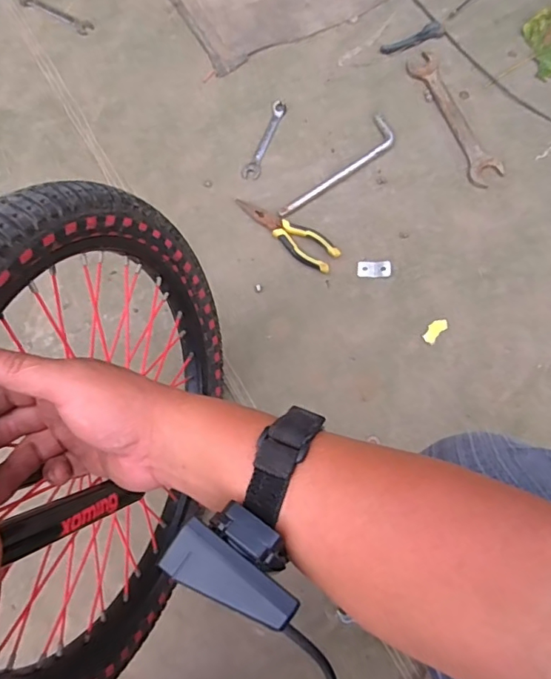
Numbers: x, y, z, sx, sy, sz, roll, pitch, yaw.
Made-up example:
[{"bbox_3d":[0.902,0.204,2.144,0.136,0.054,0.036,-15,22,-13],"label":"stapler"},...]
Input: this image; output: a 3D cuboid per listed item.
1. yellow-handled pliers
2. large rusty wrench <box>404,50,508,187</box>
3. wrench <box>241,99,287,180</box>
[{"bbox_3d":[0.016,-0.175,0.816,0.187,0.012,0.055,35,79,7],"label":"yellow-handled pliers"},{"bbox_3d":[0.309,-0.383,0.870,0.058,0.010,0.265,-23,79,-5],"label":"large rusty wrench"},{"bbox_3d":[-0.017,-0.344,0.866,0.029,0.006,0.154,22,78,4],"label":"wrench"}]

